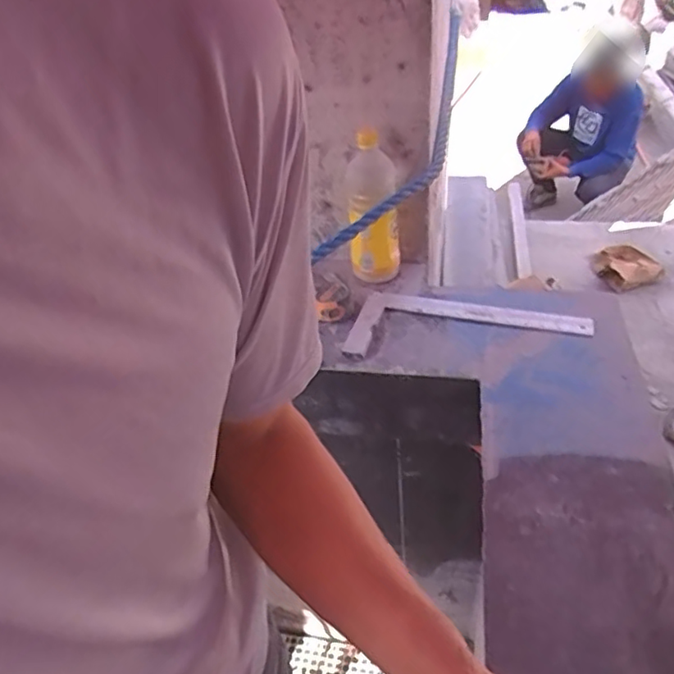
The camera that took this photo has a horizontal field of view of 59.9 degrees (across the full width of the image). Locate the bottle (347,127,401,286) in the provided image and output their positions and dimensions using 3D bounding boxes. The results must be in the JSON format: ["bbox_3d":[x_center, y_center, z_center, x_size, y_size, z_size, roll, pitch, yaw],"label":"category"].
[{"bbox_3d":[0.065,-0.214,1.006,0.081,0.250,0.074,4,40,13],"label":"bottle"}]

